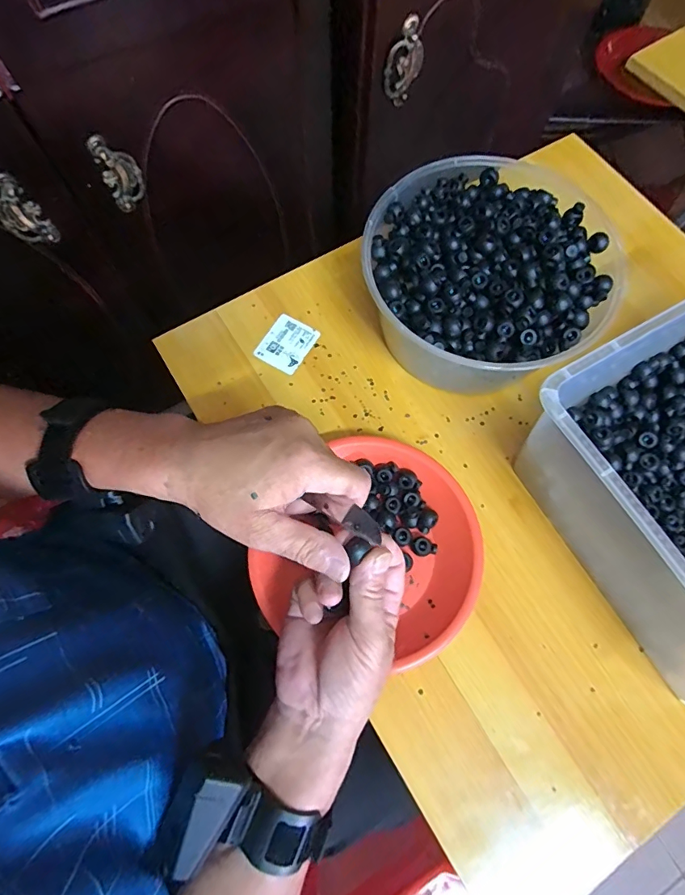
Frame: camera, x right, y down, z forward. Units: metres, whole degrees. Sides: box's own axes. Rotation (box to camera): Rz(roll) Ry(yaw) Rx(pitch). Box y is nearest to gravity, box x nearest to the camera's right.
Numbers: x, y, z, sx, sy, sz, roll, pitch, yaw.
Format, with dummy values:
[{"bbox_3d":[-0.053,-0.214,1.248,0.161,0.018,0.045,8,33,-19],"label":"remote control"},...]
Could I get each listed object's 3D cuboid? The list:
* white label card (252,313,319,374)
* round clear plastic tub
[{"bbox_3d":[-0.059,-0.111,0.483,0.050,0.004,0.060,30,73,8],"label":"white label card"},{"bbox_3d":[0.137,-0.158,0.442,0.227,0.095,0.219,0,72,-1],"label":"round clear plastic tub"}]

